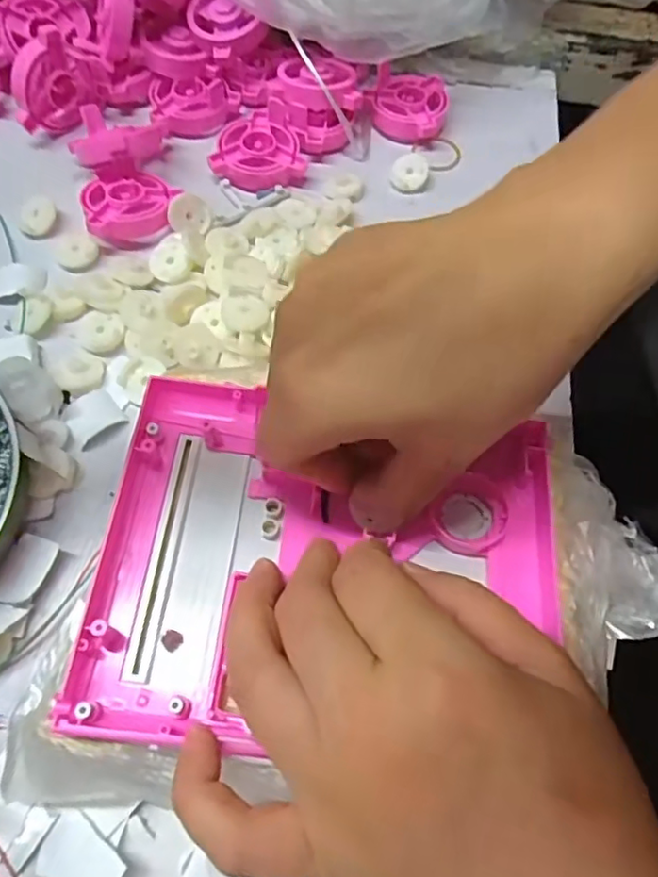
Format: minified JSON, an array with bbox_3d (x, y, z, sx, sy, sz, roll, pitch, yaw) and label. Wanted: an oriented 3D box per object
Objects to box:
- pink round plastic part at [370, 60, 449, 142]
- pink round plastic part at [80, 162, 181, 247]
[{"bbox_3d":[0.051,-0.212,0.390,0.047,0.019,0.050,2,63,-3],"label":"pink round plastic part"},{"bbox_3d":[-0.109,-0.129,0.337,0.046,0.016,0.049,-2,63,-5],"label":"pink round plastic part"}]

